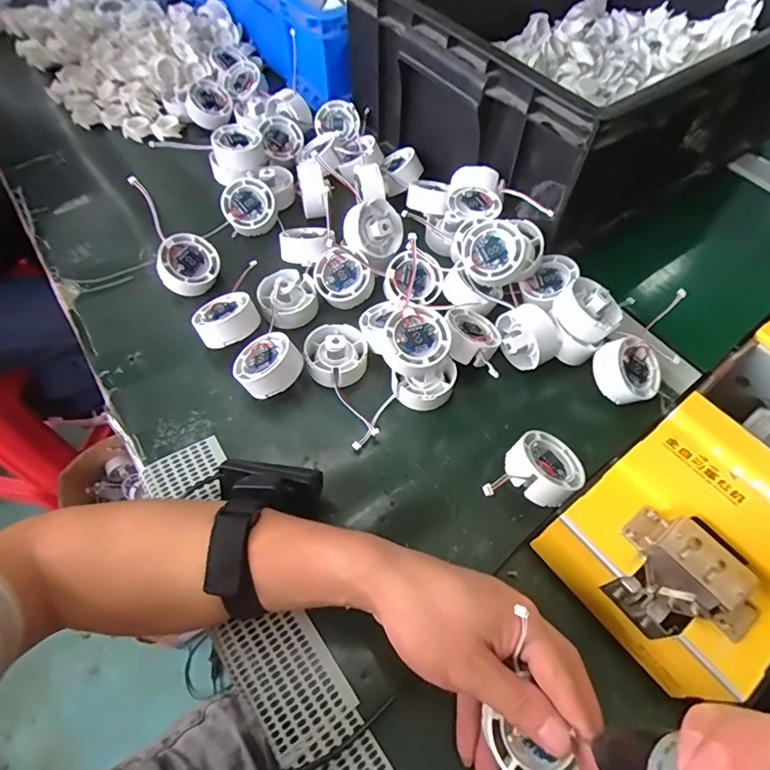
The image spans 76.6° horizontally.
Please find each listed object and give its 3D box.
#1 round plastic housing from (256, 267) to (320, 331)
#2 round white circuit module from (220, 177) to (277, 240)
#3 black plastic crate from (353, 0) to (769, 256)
[{"bbox_3d":[-0.092,-0.086,0.465,0.053,0.029,0.056,0,59,-1],"label":"round plastic housing"},{"bbox_3d":[-0.145,-0.190,0.523,0.053,0.026,0.055,-20,99,-4],"label":"round white circuit module"},{"bbox_3d":[0.224,-0.391,0.572,0.463,0.168,0.383,-31,64,-18],"label":"black plastic crate"}]

